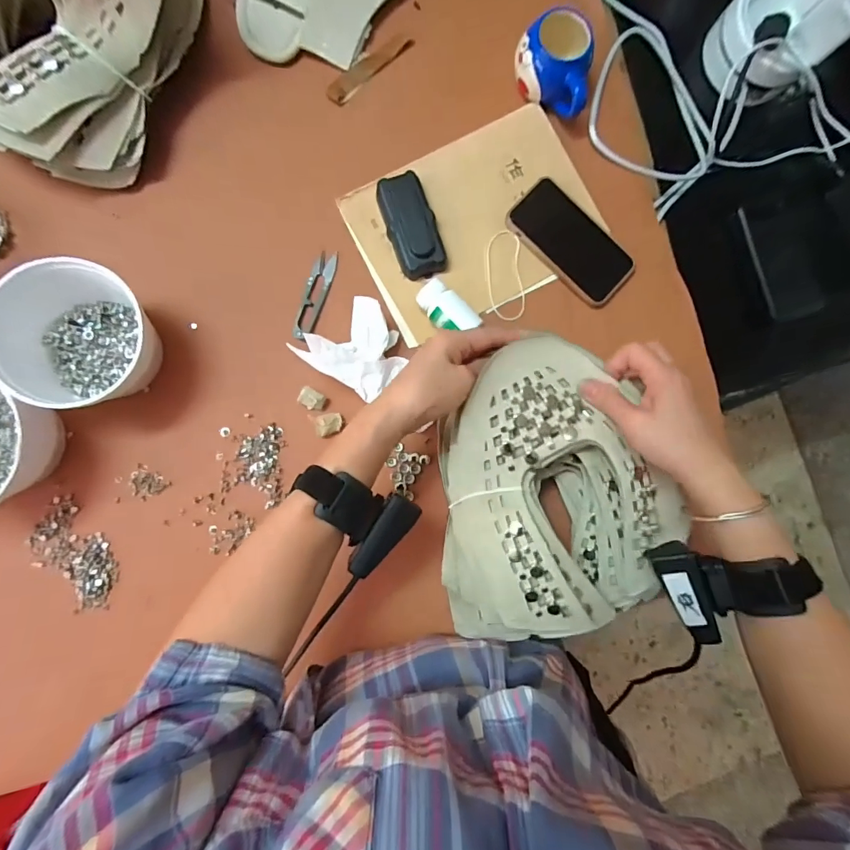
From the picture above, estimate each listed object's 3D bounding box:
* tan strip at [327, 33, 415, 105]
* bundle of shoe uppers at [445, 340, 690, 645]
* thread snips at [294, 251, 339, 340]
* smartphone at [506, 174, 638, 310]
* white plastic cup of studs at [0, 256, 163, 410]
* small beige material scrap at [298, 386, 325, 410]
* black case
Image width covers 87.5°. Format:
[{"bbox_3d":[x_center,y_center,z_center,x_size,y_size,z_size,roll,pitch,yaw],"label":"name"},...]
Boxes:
[{"bbox_3d":[-0.061,-0.401,0.496,0.119,0.006,0.022,-45,93,-7],"label":"tan strip"},{"bbox_3d":[0.112,0.061,0.403,0.193,0.077,0.254,-9,88,-7],"label":"bundle of shoe uppers"},{"bbox_3d":[-0.117,-0.138,0.472,0.023,0.010,0.100,19,85,-6],"label":"thread snips"},{"bbox_3d":[0.163,-0.205,0.501,0.146,0.015,0.074,42,83,-3],"label":"smartphone"},{"bbox_3d":[-0.319,-0.080,0.411,0.116,0.081,0.124,32,84,-1],"label":"white plastic cup of studs"},{"bbox_3d":[-0.117,-0.026,0.458,0.024,0.019,0.020,28,84,-5],"label":"small beige material scrap"},{"bbox_3d":[-0.014,-0.213,0.474,0.049,0.027,0.106,-20,90,-7],"label":"black case"}]

